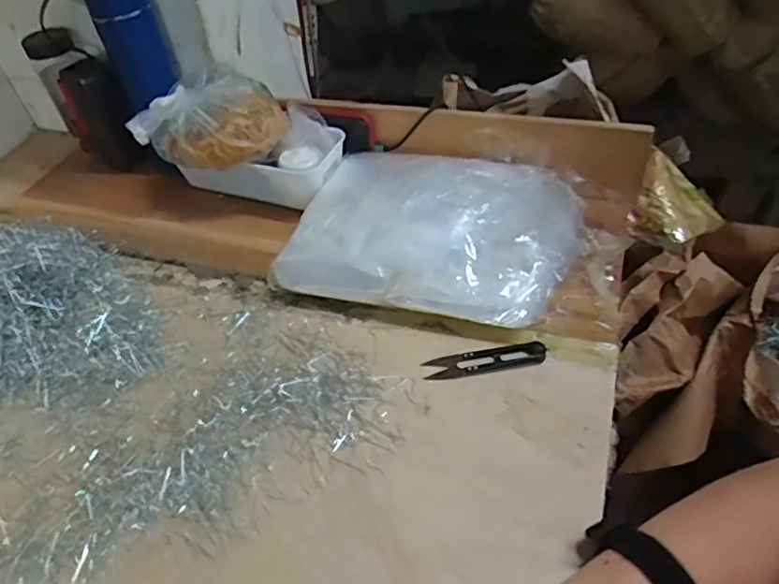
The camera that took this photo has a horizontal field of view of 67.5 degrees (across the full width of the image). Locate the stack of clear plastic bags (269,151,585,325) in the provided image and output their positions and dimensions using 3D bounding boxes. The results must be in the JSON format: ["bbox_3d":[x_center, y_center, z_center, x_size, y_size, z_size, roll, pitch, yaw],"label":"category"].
[{"bbox_3d":[0.043,-0.063,0.590,0.278,0.074,0.188,8,49,15],"label":"stack of clear plastic bags"}]

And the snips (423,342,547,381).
[{"bbox_3d":[0.083,0.059,0.504,0.103,0.007,0.026,-7,47,0],"label":"snips"}]

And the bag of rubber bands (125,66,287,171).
[{"bbox_3d":[-0.194,-0.193,0.645,0.153,0.075,0.095,4,48,11],"label":"bag of rubber bands"}]

